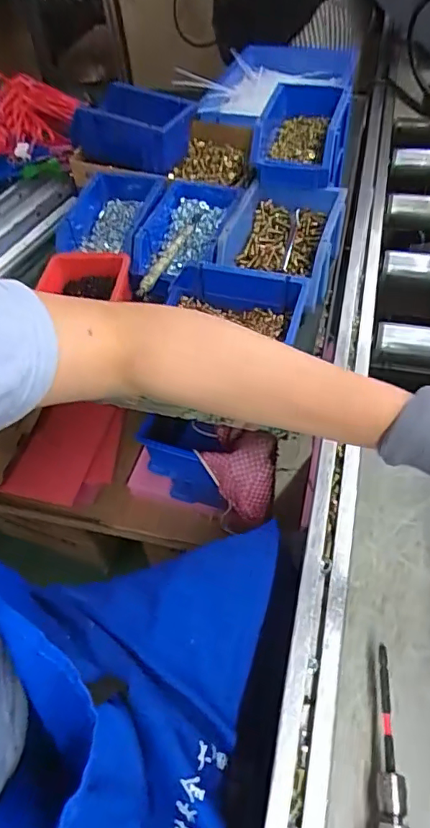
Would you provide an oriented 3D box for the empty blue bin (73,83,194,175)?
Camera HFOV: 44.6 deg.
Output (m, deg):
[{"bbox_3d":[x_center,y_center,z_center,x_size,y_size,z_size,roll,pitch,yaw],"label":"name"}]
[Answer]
[{"bbox_3d":[-0.107,-0.413,0.757,0.152,0.075,0.133,16,56,16],"label":"empty blue bin"}]

